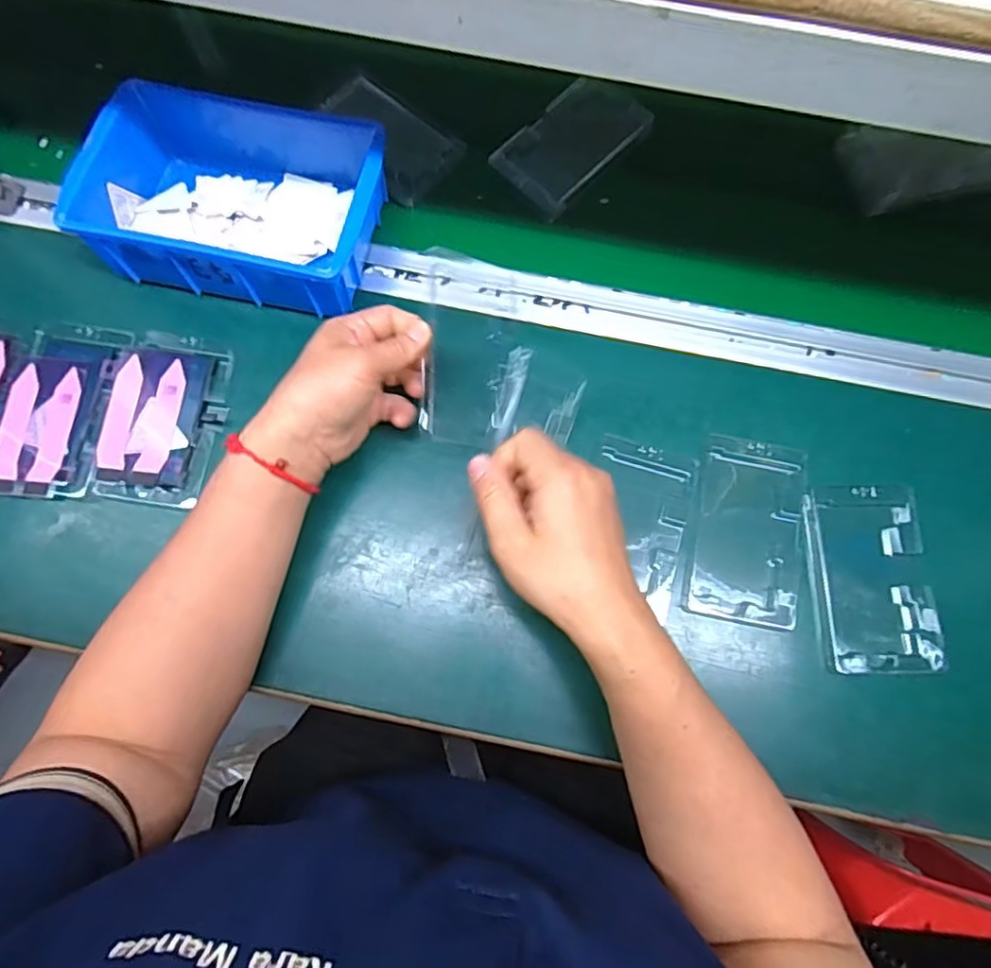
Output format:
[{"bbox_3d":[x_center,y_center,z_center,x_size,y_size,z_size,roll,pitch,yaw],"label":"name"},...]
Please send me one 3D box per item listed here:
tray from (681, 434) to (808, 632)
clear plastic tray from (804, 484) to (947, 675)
[{"bbox_3d":[0.177,0.032,0.415,0.074,0.007,0.129,13,77,2],"label":"tray"},{"bbox_3d":[0.258,0.063,0.409,0.080,0.008,0.127,-1,77,-1],"label":"clear plastic tray"}]

